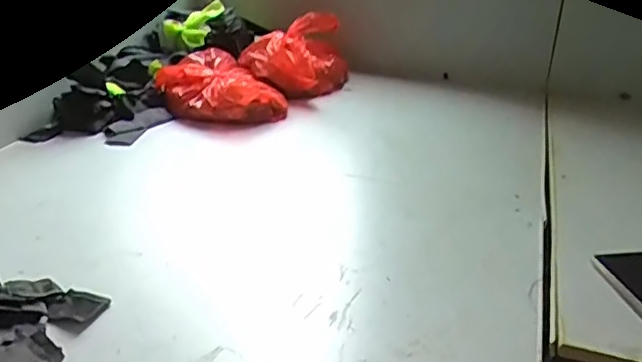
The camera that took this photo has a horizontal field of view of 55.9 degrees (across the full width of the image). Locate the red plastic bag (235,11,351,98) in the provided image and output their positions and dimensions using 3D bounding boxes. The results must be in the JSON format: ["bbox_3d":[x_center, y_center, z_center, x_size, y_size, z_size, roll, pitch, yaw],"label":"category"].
[{"bbox_3d":[-0.055,-0.266,1.270,0.215,0.122,0.205,2,27,0],"label":"red plastic bag"}]

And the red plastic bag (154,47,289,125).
[{"bbox_3d":[-0.197,-0.179,1.162,0.192,0.076,0.229,-15,32,-29],"label":"red plastic bag"}]

